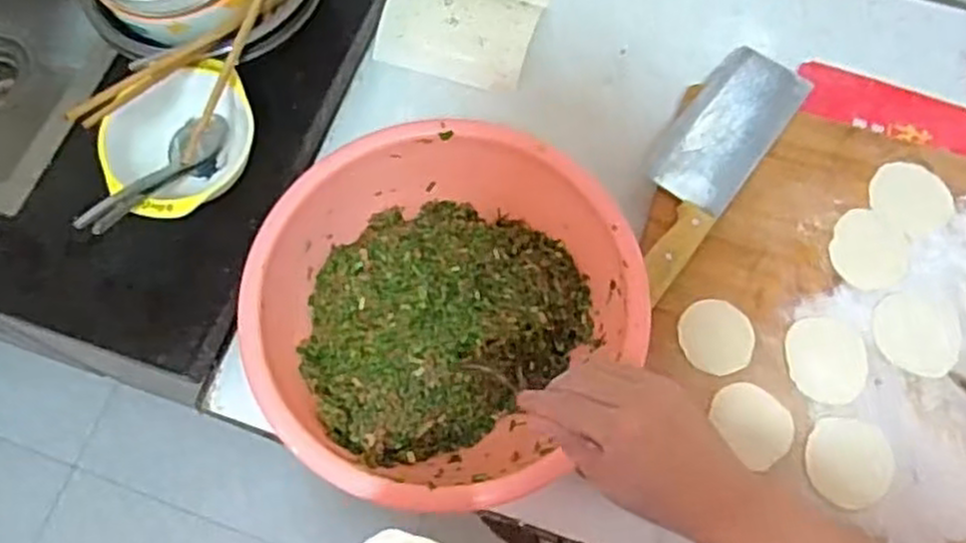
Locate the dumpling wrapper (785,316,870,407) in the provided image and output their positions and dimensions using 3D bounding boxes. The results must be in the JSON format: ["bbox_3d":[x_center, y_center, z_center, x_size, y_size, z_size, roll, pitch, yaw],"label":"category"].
[{"bbox_3d":[0.279,0.070,0.614,0.062,0.004,0.070,-6,69,-1],"label":"dumpling wrapper"}]

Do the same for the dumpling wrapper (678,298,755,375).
[{"bbox_3d":[0.191,0.053,0.624,0.059,0.004,0.060,-7,77,-1],"label":"dumpling wrapper"}]

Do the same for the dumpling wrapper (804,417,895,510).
[{"bbox_3d":[0.282,0.147,0.587,0.063,0.004,0.063,-1,69,3],"label":"dumpling wrapper"}]

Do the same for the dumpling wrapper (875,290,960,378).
[{"bbox_3d":[0.355,0.050,0.622,0.066,0.004,0.068,-1,69,2],"label":"dumpling wrapper"}]

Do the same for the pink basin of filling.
[{"bbox_3d":[-0.037,0.030,0.596,0.271,0.096,0.279,1,65,-2],"label":"pink basin of filling"}]

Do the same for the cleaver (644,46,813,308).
[{"bbox_3d":[0.191,-0.098,0.676,0.086,0.020,0.261,35,74,14],"label":"cleaver"}]

